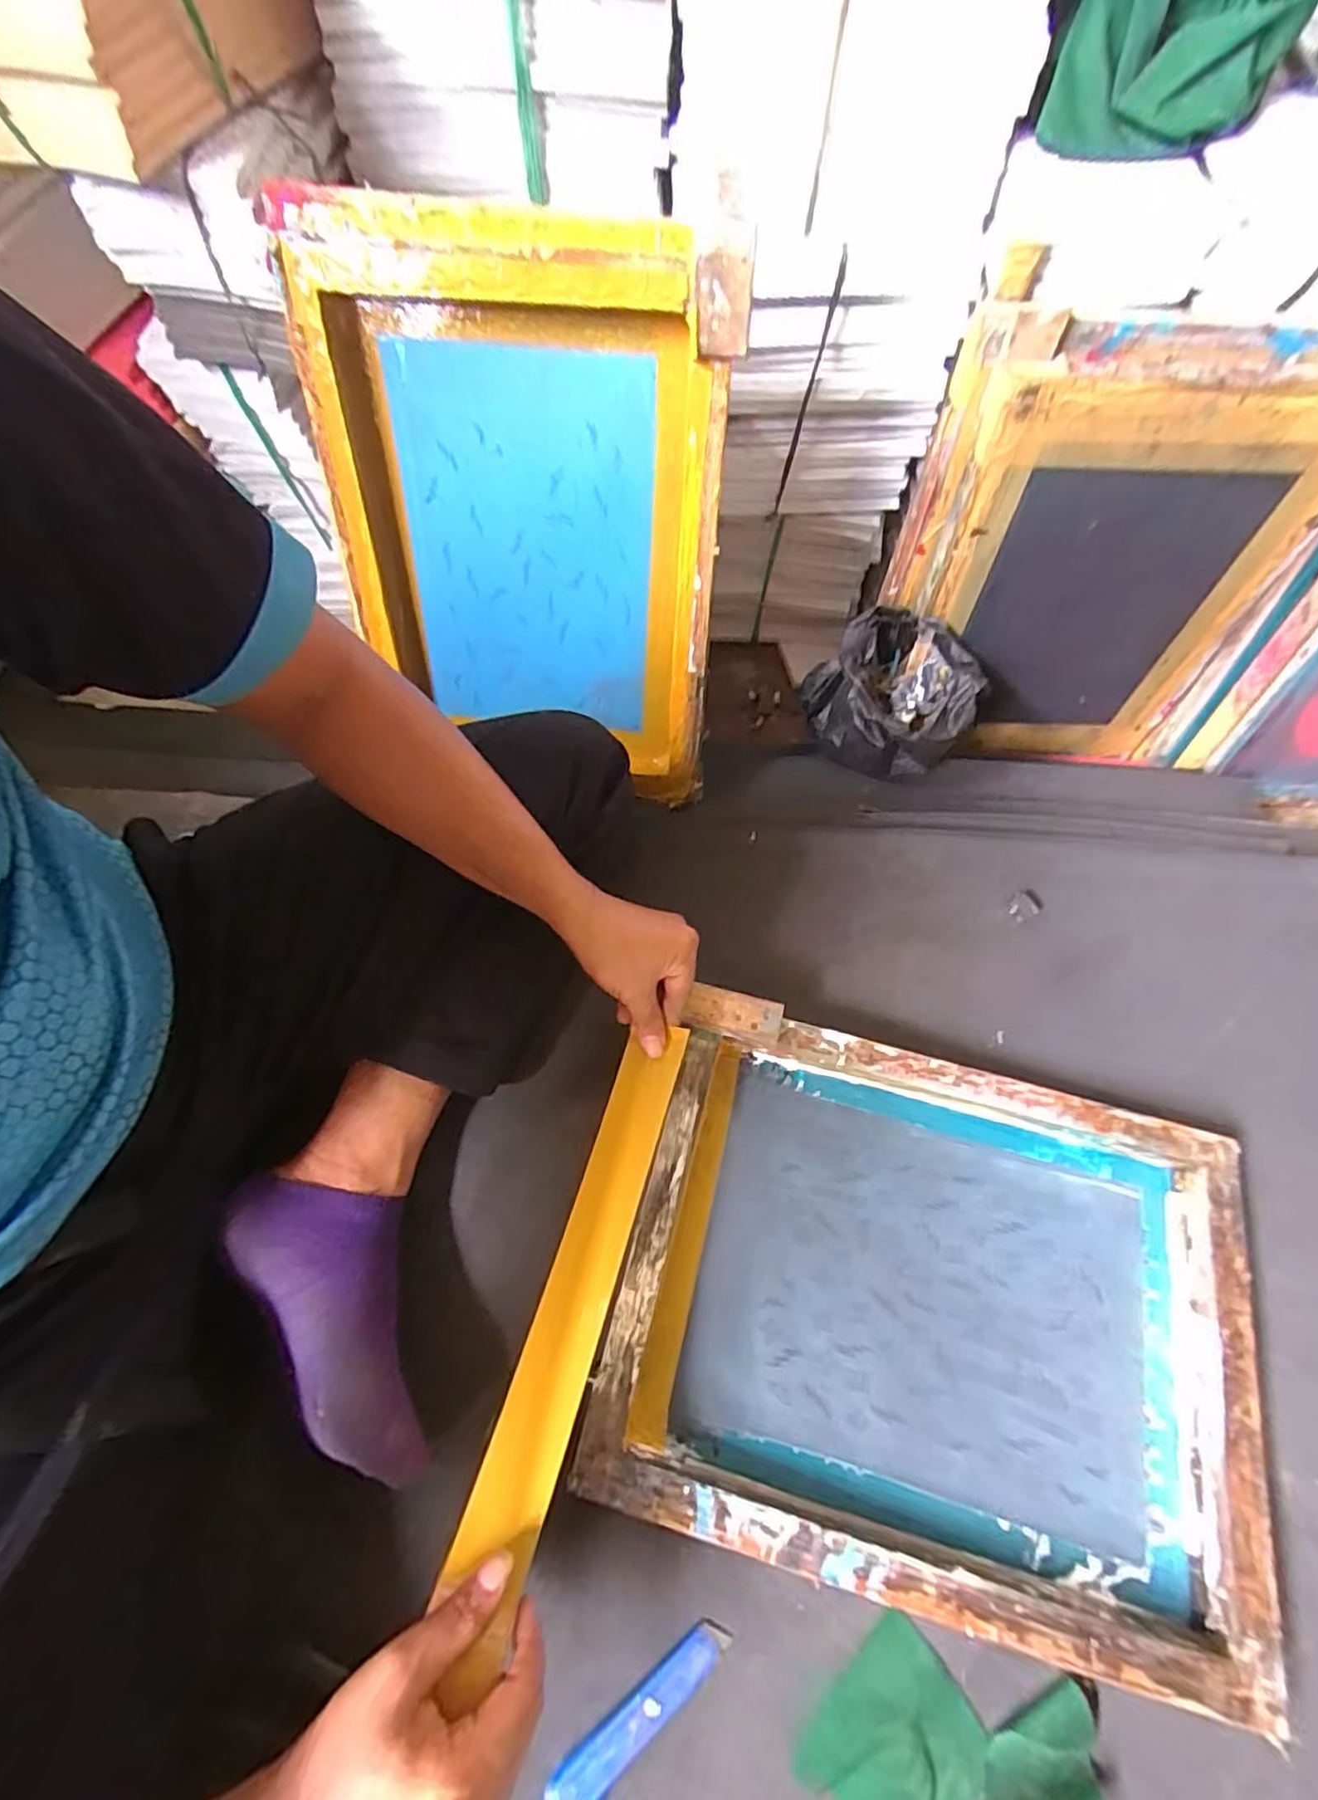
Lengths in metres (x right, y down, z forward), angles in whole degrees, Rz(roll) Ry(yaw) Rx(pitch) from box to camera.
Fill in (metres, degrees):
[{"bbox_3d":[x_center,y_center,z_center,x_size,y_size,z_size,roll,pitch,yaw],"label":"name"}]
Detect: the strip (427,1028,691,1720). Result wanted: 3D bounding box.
[{"bbox_3d":[-0.057,0.269,0.453,0.050,0.055,0.363,16,60,6],"label":"strip"}]

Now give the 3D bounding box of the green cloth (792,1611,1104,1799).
[{"bbox_3d":[0.180,0.549,0.410,0.174,0.022,0.119,17,63,6],"label":"green cloth"}]

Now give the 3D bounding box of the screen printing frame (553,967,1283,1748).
[{"bbox_3d":[0.207,0.305,0.508,0.454,0.059,0.358,15,63,5],"label":"screen printing frame"}]

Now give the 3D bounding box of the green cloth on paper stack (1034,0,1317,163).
[{"bbox_3d":[0.426,-0.720,0.535,0.174,0.131,0.163,25,65,10],"label":"green cloth on paper stack"}]

